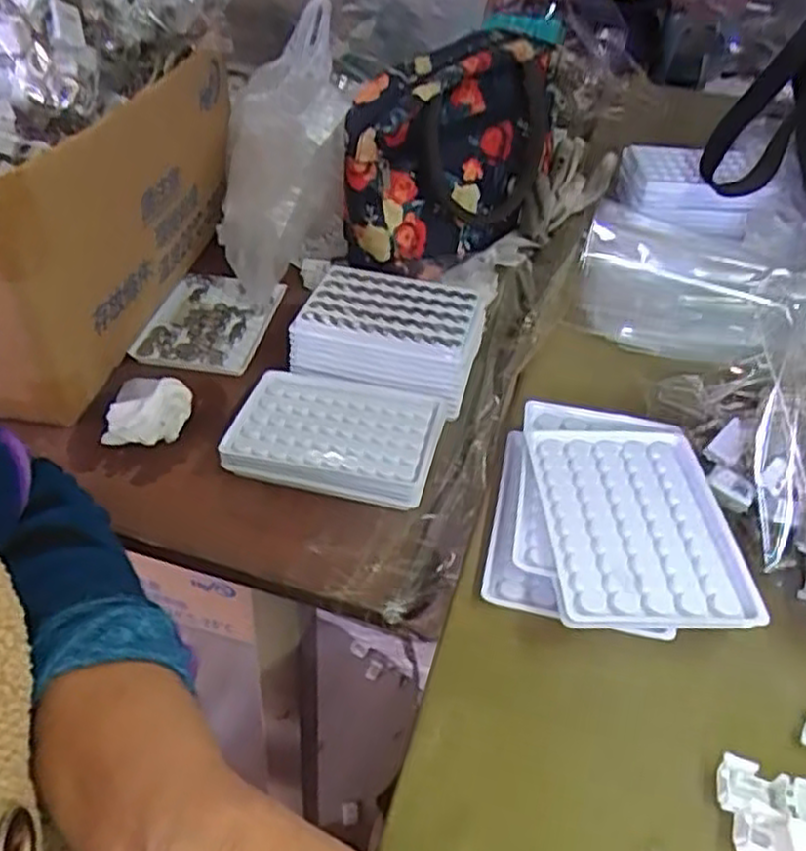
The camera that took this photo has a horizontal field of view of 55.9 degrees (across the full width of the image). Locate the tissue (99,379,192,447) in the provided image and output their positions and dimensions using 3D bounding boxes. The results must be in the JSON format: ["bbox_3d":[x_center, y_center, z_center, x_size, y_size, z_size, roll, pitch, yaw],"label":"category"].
[{"bbox_3d":[-0.171,-0.010,0.515,0.052,0.033,0.052,3,41,-1],"label":"tissue"}]

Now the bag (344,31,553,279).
[{"bbox_3d":[0.045,-0.232,0.637,0.102,0.139,0.232,22,44,22],"label":"bag"}]

